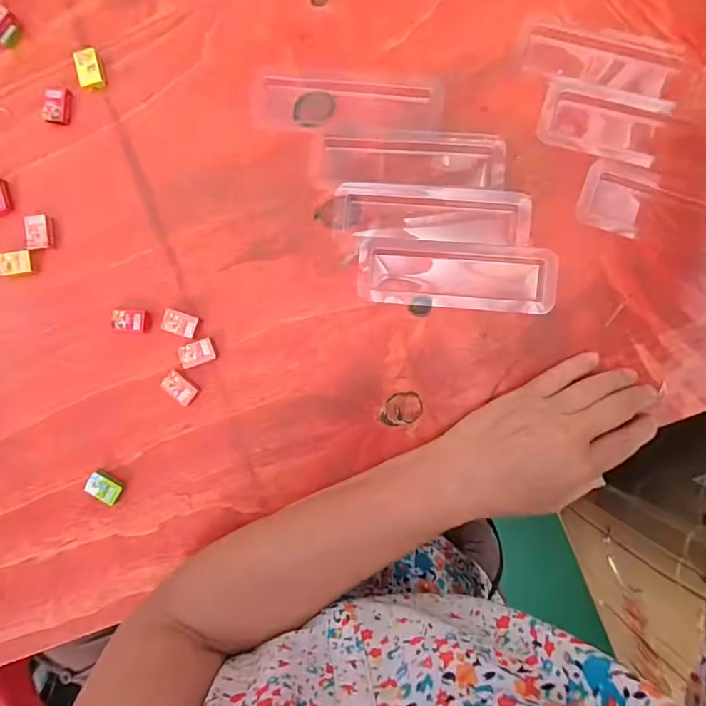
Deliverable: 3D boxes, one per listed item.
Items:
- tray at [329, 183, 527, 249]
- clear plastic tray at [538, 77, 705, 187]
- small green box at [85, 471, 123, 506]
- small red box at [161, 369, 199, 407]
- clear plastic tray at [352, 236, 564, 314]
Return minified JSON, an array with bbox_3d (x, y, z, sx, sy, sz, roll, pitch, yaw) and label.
[{"bbox_3d":[0.057,-0.100,0.334,0.138,0.006,0.041,2,91,3],"label":"tray"},{"bbox_3d":[0.204,-0.156,0.325,0.140,0.005,0.048,16,92,2],"label":"clear plastic tray"},{"bbox_3d":[-0.189,0.102,0.350,0.024,0.012,0.016,34,93,1],"label":"small green box"},{"bbox_3d":[-0.129,0.026,0.342,0.025,0.004,0.016,44,93,1],"label":"small red box"},{"bbox_3d":[0.075,-0.056,0.335,0.138,0.008,0.046,5,92,2],"label":"clear plastic tray"}]

